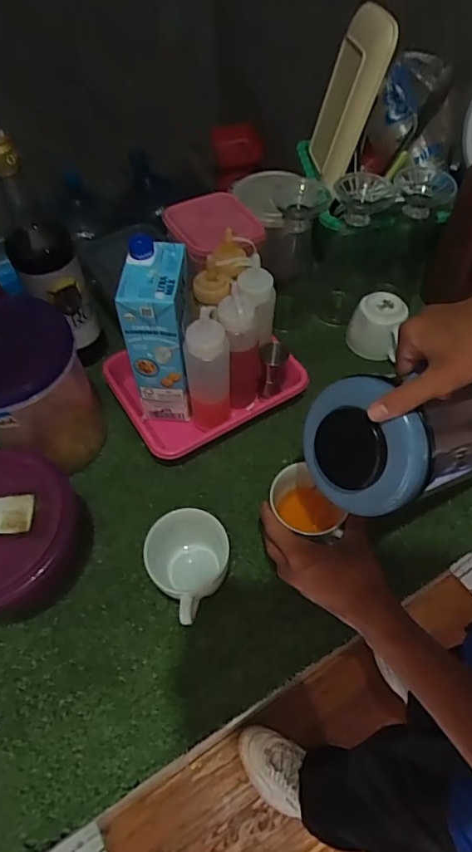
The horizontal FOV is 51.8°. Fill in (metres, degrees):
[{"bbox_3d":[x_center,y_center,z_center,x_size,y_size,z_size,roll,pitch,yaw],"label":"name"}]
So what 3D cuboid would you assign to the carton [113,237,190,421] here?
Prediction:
[{"bbox_3d":[-0.085,-0.097,0.549,0.062,0.204,0.080,1,56,0],"label":"carton"}]

